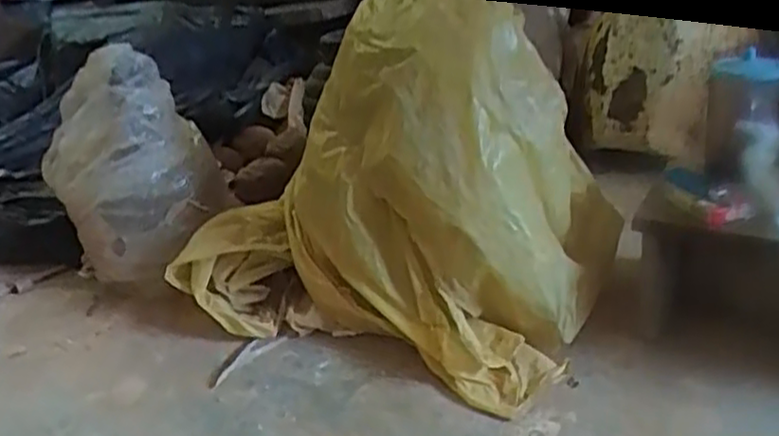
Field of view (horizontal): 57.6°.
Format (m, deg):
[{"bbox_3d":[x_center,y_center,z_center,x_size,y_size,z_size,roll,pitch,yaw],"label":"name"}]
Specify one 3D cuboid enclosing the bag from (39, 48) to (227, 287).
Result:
[{"bbox_3d":[-0.359,-0.073,1.009,0.236,0.283,0.178,-18,26,-23],"label":"bag"}]

